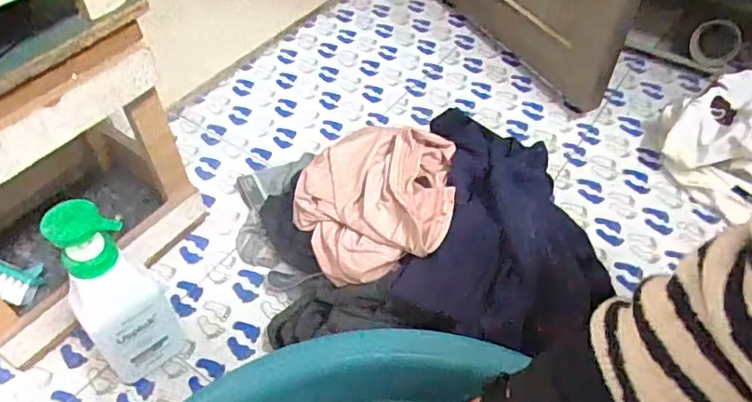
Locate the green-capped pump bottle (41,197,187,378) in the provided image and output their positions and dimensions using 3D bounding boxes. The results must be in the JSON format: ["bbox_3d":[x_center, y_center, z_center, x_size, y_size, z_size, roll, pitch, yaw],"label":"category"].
[{"bbox_3d":[-0.264,0.097,0.571,0.056,0.246,0.080,35,56,27],"label":"green-capped pump bottle"}]

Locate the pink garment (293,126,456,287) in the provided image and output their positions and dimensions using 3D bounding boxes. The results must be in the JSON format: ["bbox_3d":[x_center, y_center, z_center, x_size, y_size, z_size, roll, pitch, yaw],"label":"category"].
[{"bbox_3d":[-0.005,-0.009,0.659,0.186,0.068,0.215,4,48,3],"label":"pink garment"}]

